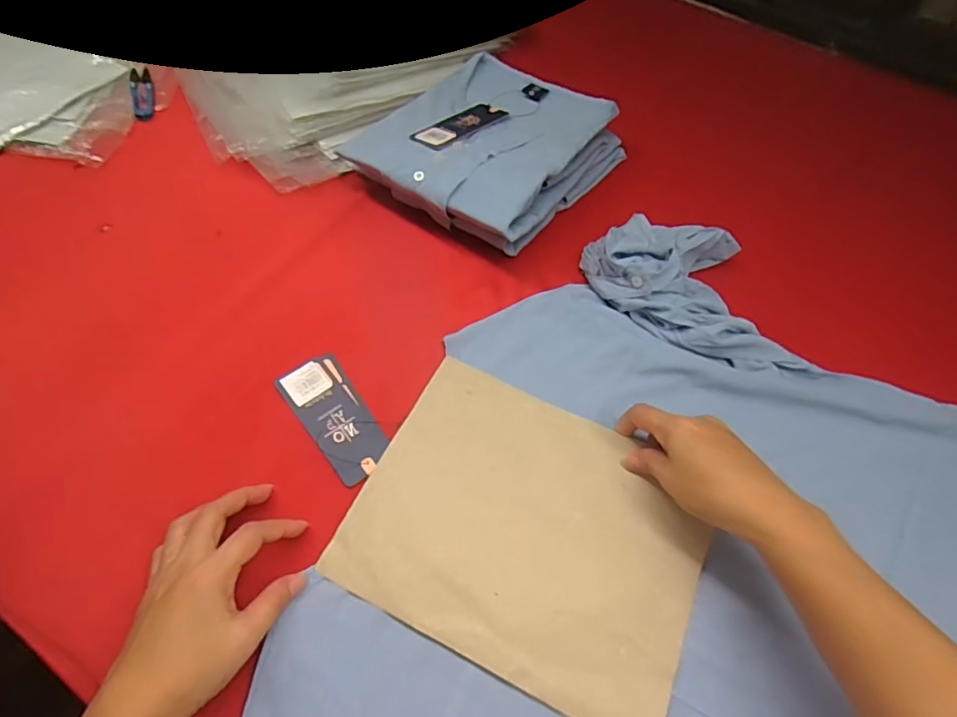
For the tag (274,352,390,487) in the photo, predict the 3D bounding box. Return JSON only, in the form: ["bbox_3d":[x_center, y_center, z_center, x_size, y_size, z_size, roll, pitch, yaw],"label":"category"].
[{"bbox_3d":[-0.120,0.048,0.440,0.052,0.004,0.119,-31,65,-20],"label":"tag"}]

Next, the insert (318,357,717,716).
[{"bbox_3d":[0.040,0.126,0.395,0.249,0.010,0.196,25,60,12],"label":"insert"}]

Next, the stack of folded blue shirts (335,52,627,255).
[{"bbox_3d":[0.014,-0.241,0.596,0.224,0.069,0.268,33,56,15],"label":"stack of folded blue shirts"}]

